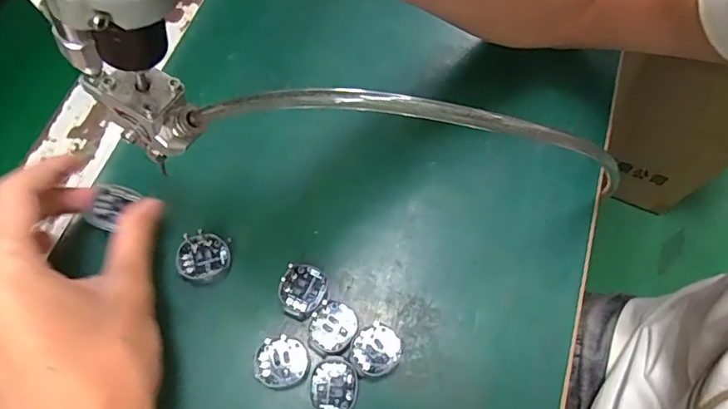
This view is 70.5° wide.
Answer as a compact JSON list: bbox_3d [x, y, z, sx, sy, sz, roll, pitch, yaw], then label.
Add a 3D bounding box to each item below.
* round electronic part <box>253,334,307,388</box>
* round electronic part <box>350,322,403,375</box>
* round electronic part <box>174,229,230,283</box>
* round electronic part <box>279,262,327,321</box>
[{"bbox_3d":[-0.043,0.081,0.267,0.027,0.004,0.025,1,67,-1],"label":"round electronic part"},{"bbox_3d":[0.007,0.078,0.275,0.026,0.007,0.024,1,67,-1],"label":"round electronic part"},{"bbox_3d":[-0.090,0.030,0.290,0.029,0.011,0.028,1,67,-1],"label":"round electronic part"},{"bbox_3d":[-0.034,0.048,0.285,0.025,0.009,0.028,26,69,9],"label":"round electronic part"}]

